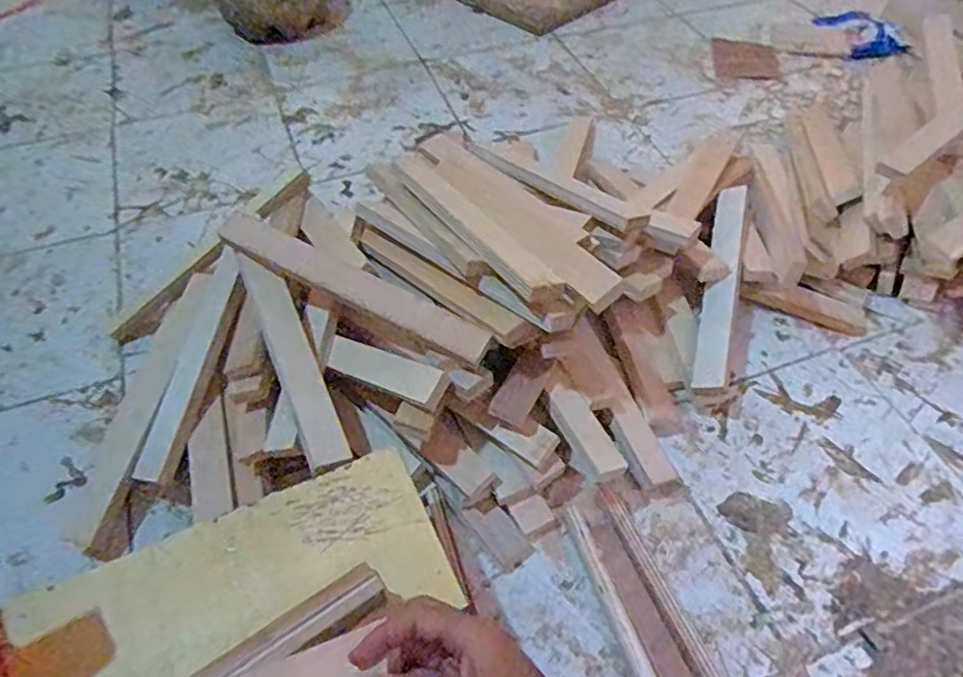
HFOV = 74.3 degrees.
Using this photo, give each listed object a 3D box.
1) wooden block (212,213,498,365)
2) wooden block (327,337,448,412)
[{"bbox_3d":[-0.154,-0.061,0.735,0.369,0.032,0.043,24,57,20],"label":"wooden block"},{"bbox_3d":[-0.103,0.035,0.684,0.151,0.021,0.042,17,54,31],"label":"wooden block"}]

